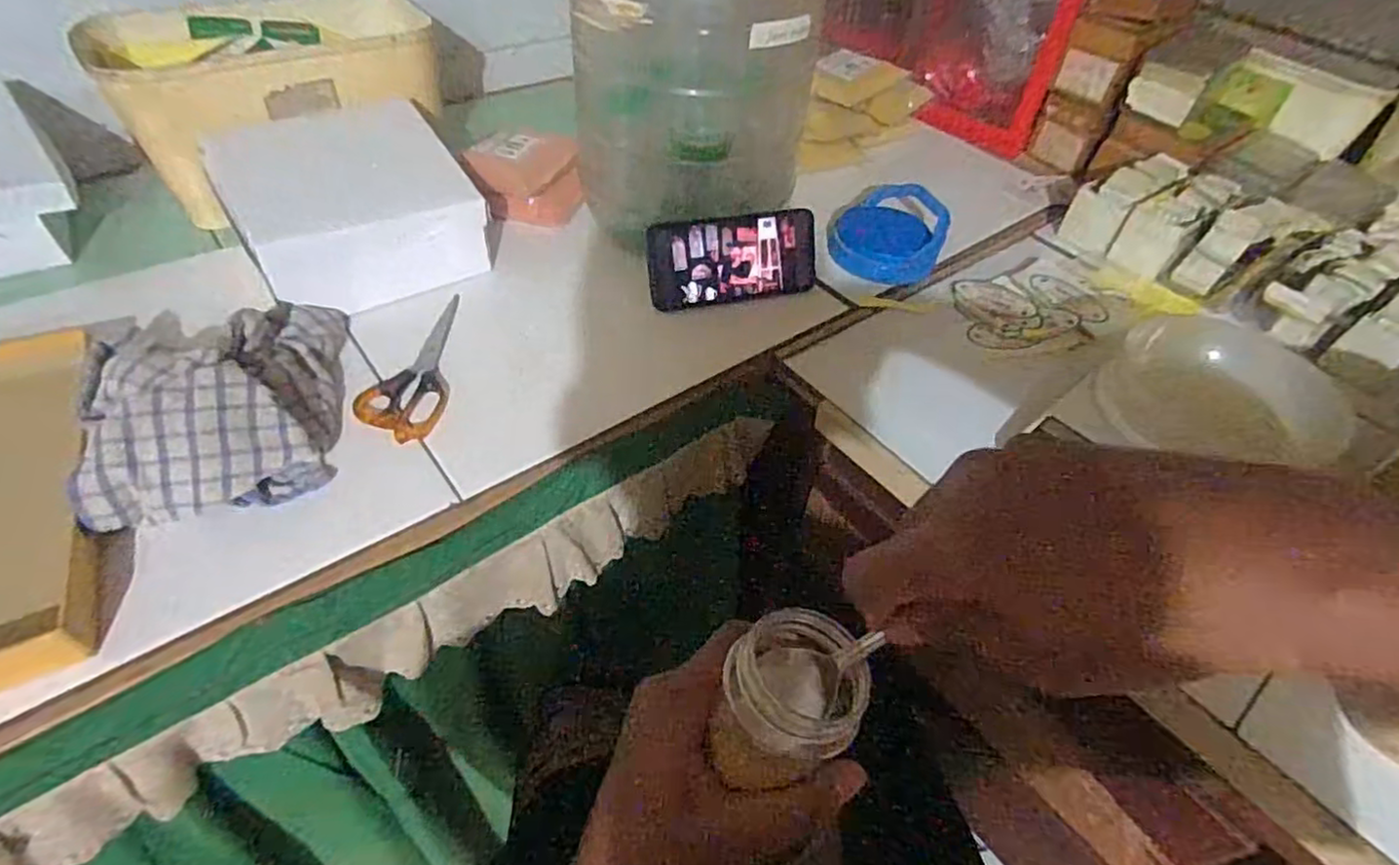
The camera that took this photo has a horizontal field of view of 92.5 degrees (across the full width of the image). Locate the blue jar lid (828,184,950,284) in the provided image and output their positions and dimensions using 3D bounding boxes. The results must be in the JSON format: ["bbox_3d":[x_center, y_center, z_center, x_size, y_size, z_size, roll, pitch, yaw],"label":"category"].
[{"bbox_3d":[0.194,-0.205,0.693,0.111,0.057,0.088,19,48,12],"label":"blue jar lid"}]

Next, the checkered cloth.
[{"bbox_3d":[-0.341,-0.034,0.476,0.142,0.076,0.203,-10,49,-14],"label":"checkered cloth"}]

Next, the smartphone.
[{"bbox_3d":[0.033,-0.162,0.631,0.161,0.078,0.007,-11,22,-14],"label":"smartphone"}]

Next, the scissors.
[{"bbox_3d":[-0.230,-0.060,0.556,0.061,0.009,0.168,4,47,-2],"label":"scissors"}]

